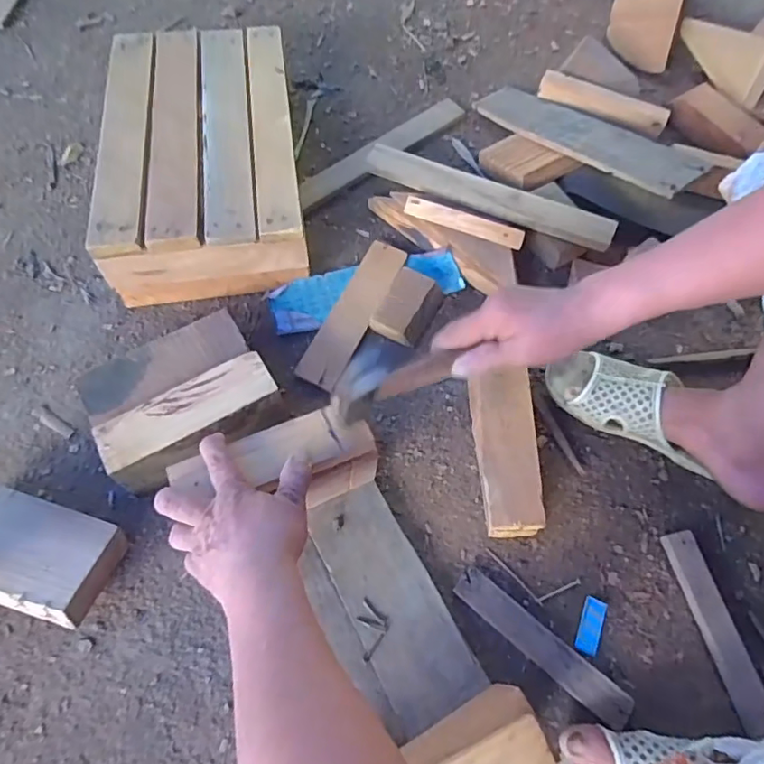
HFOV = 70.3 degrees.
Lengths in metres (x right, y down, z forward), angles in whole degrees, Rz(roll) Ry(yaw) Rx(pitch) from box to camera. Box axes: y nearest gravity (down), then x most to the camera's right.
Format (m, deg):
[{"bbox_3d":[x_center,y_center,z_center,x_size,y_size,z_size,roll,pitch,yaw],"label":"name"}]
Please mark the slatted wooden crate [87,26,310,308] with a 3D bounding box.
[{"bbox_3d":[-0.217,-0.290,0.681,0.218,0.103,0.387,-7,62,-4],"label":"slatted wooden crate"}]

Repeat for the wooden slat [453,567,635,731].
[{"bbox_3d":[0.138,0.230,0.476,0.168,0.012,0.029,36,68,17],"label":"wooden slat"}]

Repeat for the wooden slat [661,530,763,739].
[{"bbox_3d":[0.300,0.217,0.484,0.033,0.010,0.163,-18,66,7],"label":"wooden slat"}]

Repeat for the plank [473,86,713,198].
[{"bbox_3d":[0.263,-0.326,0.710,0.097,0.017,0.318,-36,56,-17],"label":"plank"}]

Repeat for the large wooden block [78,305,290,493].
[{"bbox_3d":[-0.194,0.018,0.537,0.158,0.070,0.136,-28,68,-15],"label":"large wooden block"}]

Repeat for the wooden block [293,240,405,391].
[{"bbox_3d":[-0.031,-0.084,0.619,0.045,0.014,0.199,23,64,11],"label":"wooden block"}]

